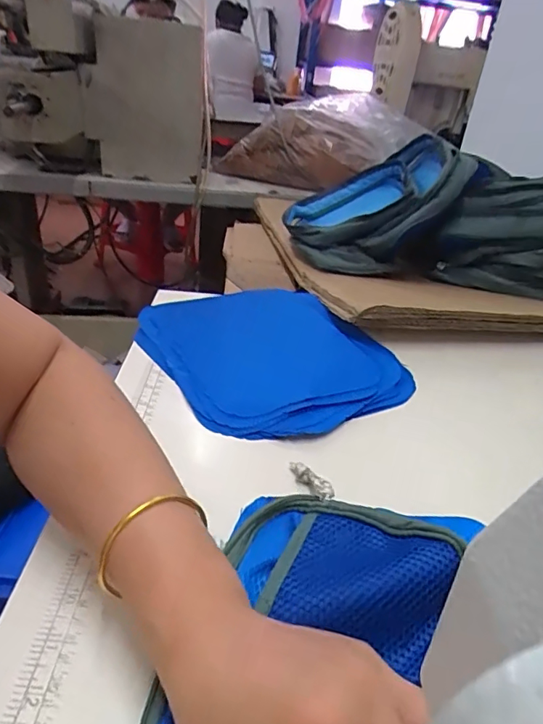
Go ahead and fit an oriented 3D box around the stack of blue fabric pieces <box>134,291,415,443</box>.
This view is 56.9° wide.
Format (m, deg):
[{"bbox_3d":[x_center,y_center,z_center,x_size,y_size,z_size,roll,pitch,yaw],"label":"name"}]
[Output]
[{"bbox_3d":[0.000,-0.015,0.531,0.230,0.019,0.257,-17,38,-31],"label":"stack of blue fabric pieces"}]

